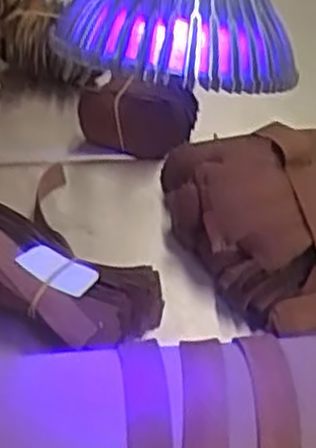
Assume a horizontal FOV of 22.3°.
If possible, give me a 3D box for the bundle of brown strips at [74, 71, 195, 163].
[{"bbox_3d":[-0.018,-0.084,0.627,0.092,0.044,0.056,9,47,3],"label":"bundle of brown strips"}]

